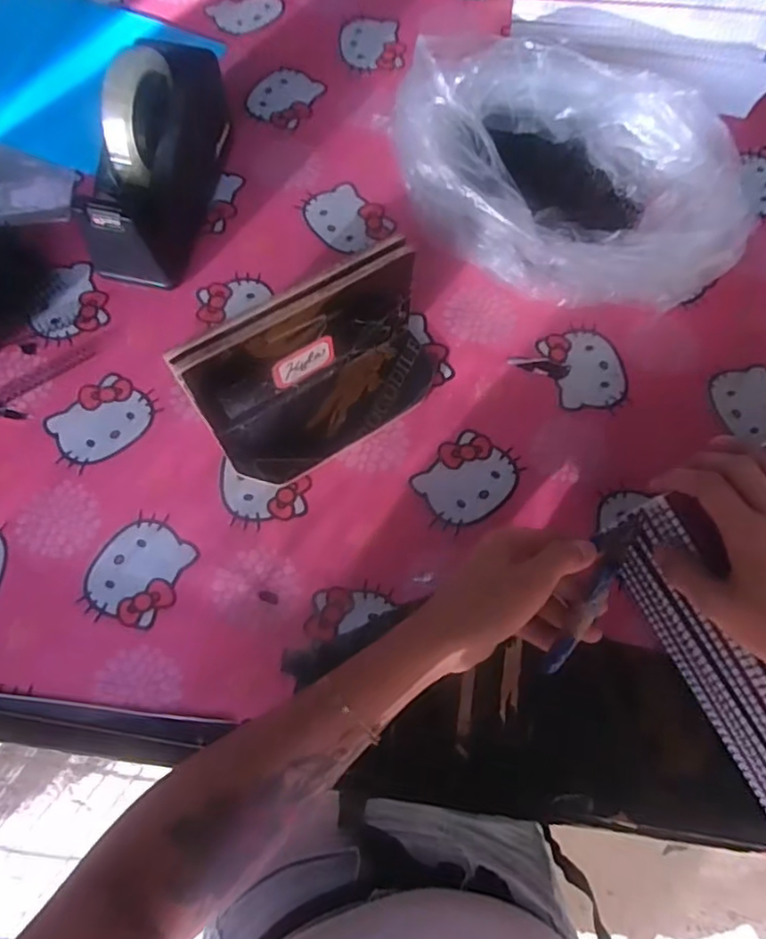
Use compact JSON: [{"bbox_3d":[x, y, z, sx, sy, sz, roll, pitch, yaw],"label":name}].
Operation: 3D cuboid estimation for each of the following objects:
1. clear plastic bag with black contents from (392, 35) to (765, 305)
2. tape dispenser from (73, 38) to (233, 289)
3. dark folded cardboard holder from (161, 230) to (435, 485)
[{"bbox_3d":[0.173,-0.260,0.560,0.322,0.110,0.199,11,70,3],"label":"clear plastic bag with black contents"},{"bbox_3d":[-0.204,-0.285,0.549,0.075,0.123,0.212,10,70,2],"label":"tape dispenser"},{"bbox_3d":[-0.045,-0.078,0.483,0.193,0.122,0.083,-33,74,-12],"label":"dark folded cardboard holder"}]

